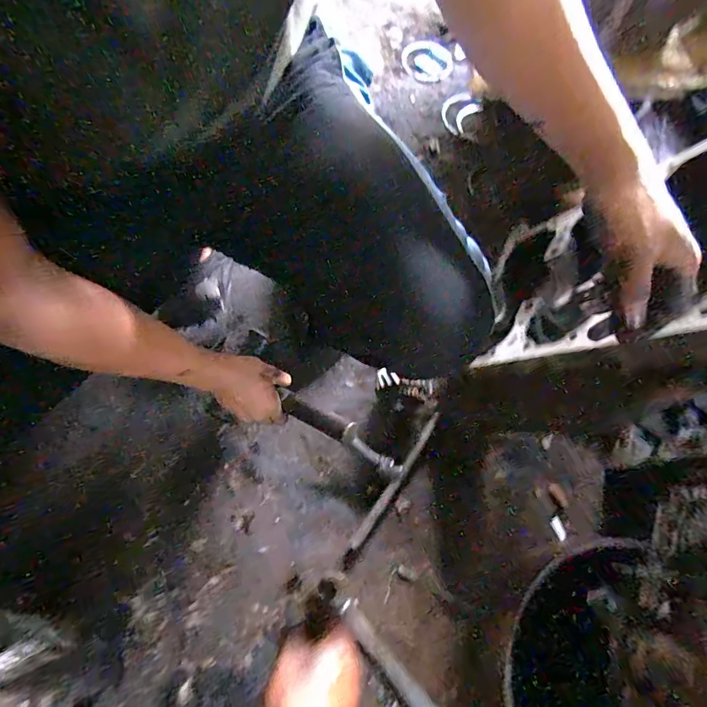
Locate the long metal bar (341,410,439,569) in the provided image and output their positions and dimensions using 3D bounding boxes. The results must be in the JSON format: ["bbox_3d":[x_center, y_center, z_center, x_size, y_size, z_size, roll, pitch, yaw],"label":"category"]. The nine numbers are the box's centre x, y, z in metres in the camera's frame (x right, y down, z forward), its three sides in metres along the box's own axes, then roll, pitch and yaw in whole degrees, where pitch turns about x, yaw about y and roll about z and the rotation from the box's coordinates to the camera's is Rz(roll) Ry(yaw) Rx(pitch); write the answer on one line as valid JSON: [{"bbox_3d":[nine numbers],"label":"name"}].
[{"bbox_3d":[0.063,0.209,0.641,0.025,0.019,0.264,34,72,11],"label":"long metal bar"}]

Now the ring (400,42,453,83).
[{"bbox_3d":[0.187,-0.744,1.064,0.118,0.019,0.148,-15,71,-7],"label":"ring"}]

